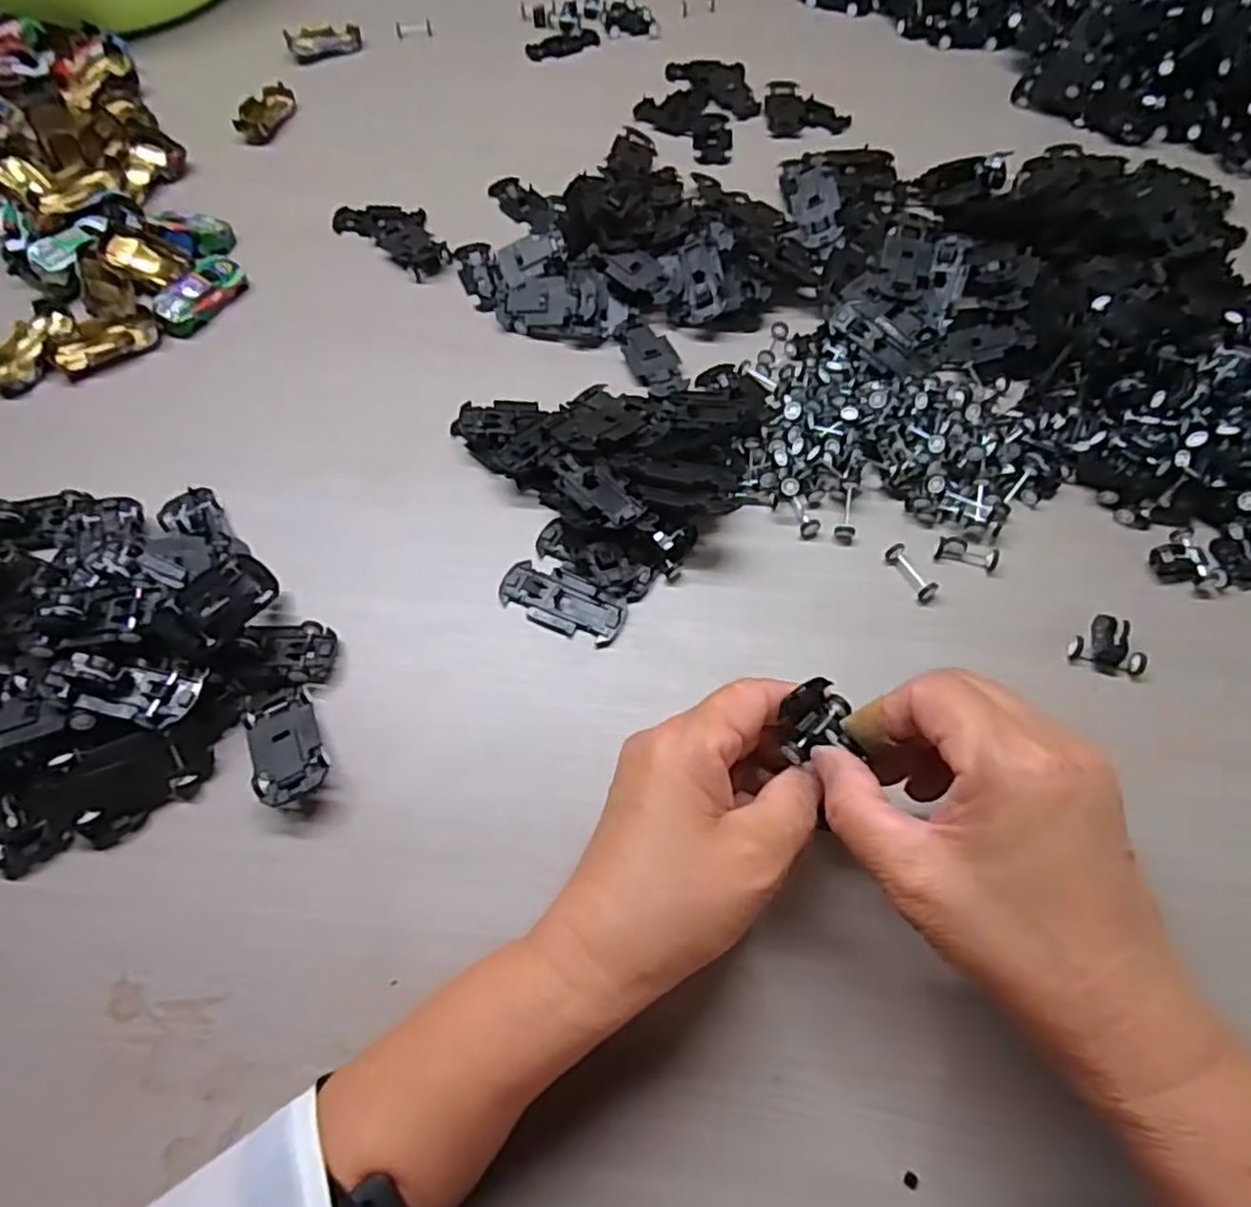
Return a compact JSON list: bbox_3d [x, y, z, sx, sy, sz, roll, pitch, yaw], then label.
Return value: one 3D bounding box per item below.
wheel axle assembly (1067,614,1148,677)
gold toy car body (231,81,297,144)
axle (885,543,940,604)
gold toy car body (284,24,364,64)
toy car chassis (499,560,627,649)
[{"bbox_3d":[0.231,0.020,0.347,0.032,0.013,0.024,25,65,14],"label":"wheel axle assembly"},{"bbox_3d":[-0.285,-0.388,0.579,0.032,0.014,0.062,4,62,4],"label":"gold toy car body"},{"bbox_3d":[0.145,-0.015,0.371,0.010,0.009,0.033,-27,64,-12],"label":"axle"},{"bbox_3d":[-0.259,-0.485,0.628,0.062,0.019,0.032,-26,64,-11],"label":"gold toy car body"},{"bbox_3d":[-0.032,-0.001,0.369,0.065,0.004,0.031,22,65,13],"label":"toy car chassis"}]

